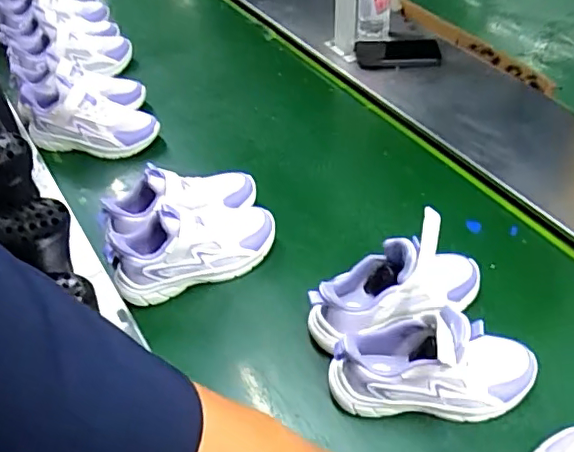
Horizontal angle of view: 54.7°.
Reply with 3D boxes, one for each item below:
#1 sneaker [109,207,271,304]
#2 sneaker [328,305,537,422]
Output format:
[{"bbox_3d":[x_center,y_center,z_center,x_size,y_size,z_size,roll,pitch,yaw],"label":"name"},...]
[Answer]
[{"bbox_3d":[-0.126,0.024,0.763,0.229,0.123,0.086,-21,50,-16],"label":"sneaker"},{"bbox_3d":[0.166,0.150,0.609,0.230,0.135,0.084,2,48,4],"label":"sneaker"}]

